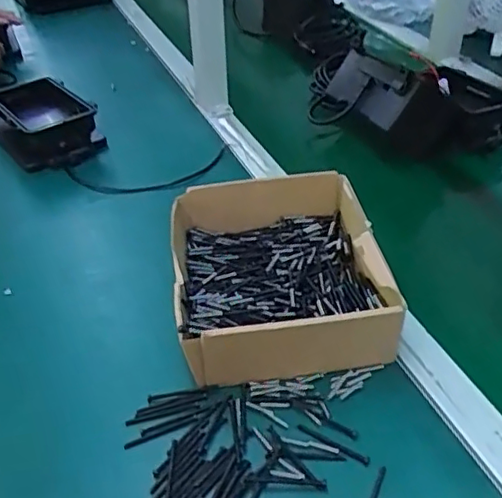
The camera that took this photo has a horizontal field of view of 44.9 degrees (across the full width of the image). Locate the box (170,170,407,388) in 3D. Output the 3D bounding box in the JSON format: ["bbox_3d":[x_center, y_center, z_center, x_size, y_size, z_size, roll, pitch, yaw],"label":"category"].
[{"bbox_3d":[0.025,0.021,0.588,0.189,0.071,0.212,-5,39,-5],"label":"box"}]

